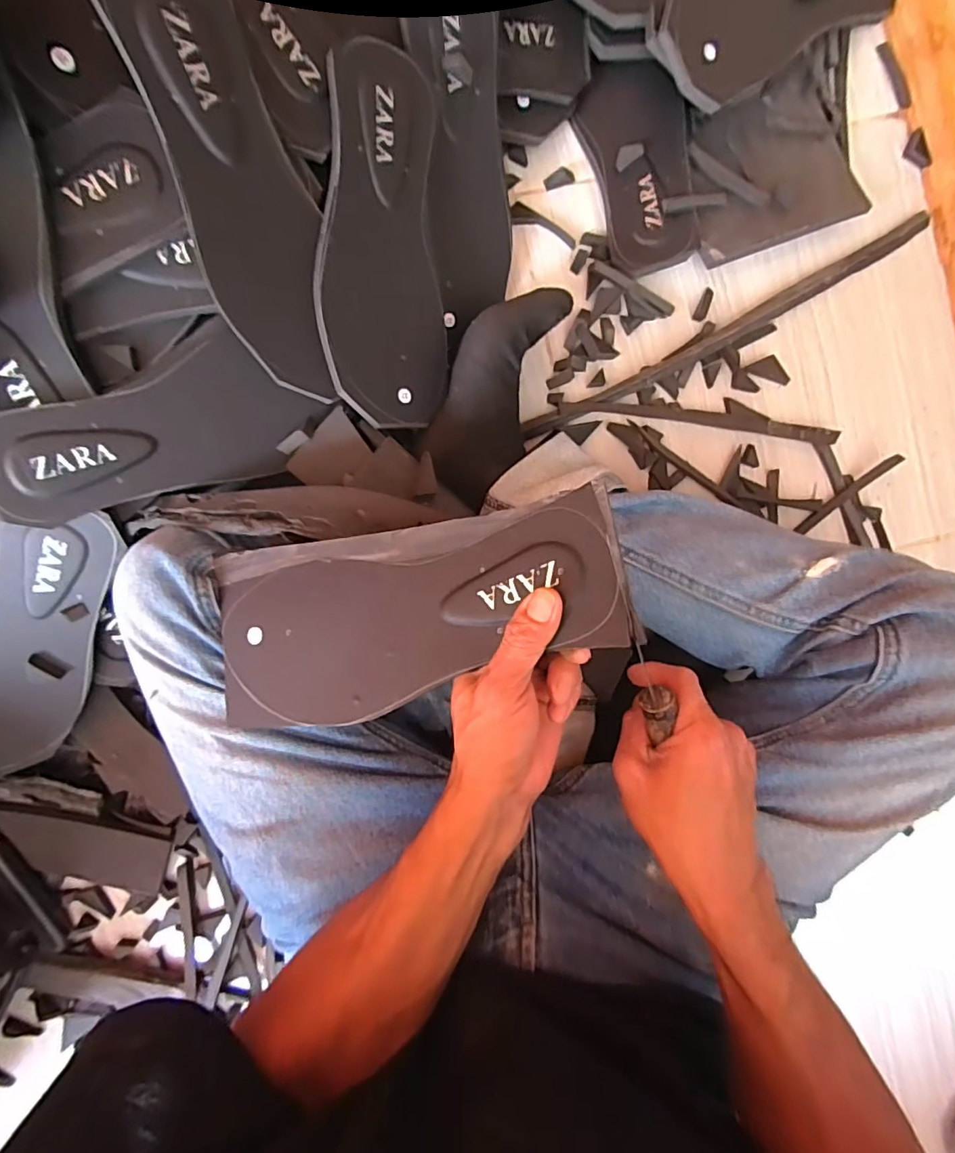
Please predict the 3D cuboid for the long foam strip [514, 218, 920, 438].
[{"bbox_3d":[0.231,-0.228,0.480,0.425,0.015,0.023,-28,93,-2],"label":"long foam strip"}]

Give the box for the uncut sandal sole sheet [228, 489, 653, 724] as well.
[{"bbox_3d":[-0.043,0.024,0.303,0.252,0.006,0.107,-9,80,17],"label":"uncut sandal sole sheet"}]

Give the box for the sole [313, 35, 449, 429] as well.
[{"bbox_3d":[-0.071,-0.241,0.385,0.098,0.012,0.245,-12,106,-33],"label":"sole"}]

